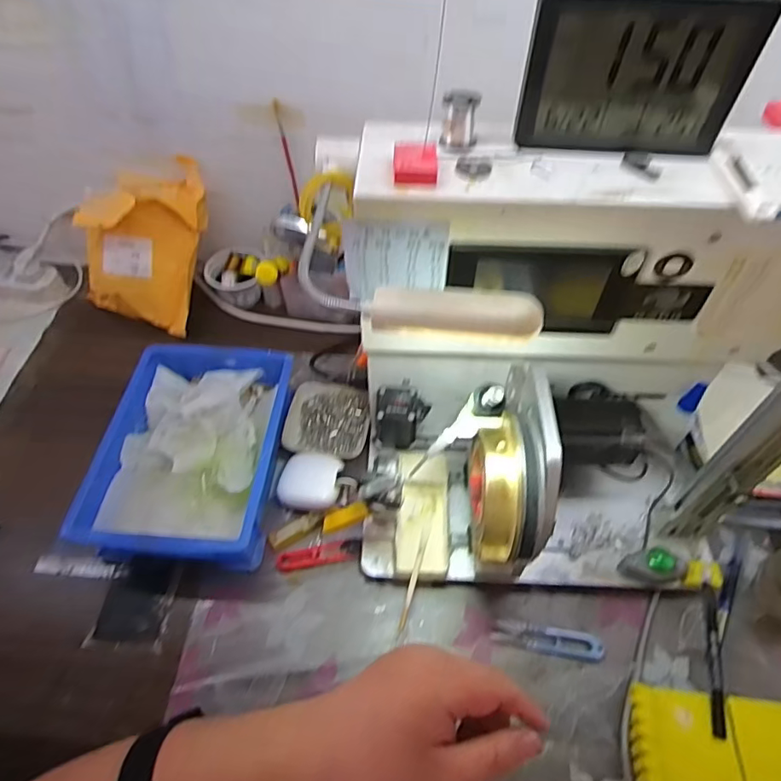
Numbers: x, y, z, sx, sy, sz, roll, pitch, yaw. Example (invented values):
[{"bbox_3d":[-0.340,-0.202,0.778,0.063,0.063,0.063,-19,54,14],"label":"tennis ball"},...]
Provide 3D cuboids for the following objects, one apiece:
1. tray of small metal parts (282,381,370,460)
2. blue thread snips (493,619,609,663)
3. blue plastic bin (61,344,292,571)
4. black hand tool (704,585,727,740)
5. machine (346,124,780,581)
[{"bbox_3d":[-0.075,0.037,0.638,0.098,0.022,0.098,9,54,6],"label":"tray of small metal parts"},{"bbox_3d":[0.148,0.235,0.500,0.099,0.010,0.024,9,54,7],"label":"blue thread snips"},{"bbox_3d":[-0.208,0.062,0.586,0.176,0.069,0.249,4,54,3],"label":"blue plastic bin"},{"bbox_3d":[0.283,0.231,0.460,0.012,0.013,0.120,11,54,8],"label":"black hand tool"},{"bbox_3d":[0.138,0.002,0.450,0.367,0.329,0.237,-4,54,-3],"label":"machine"}]

